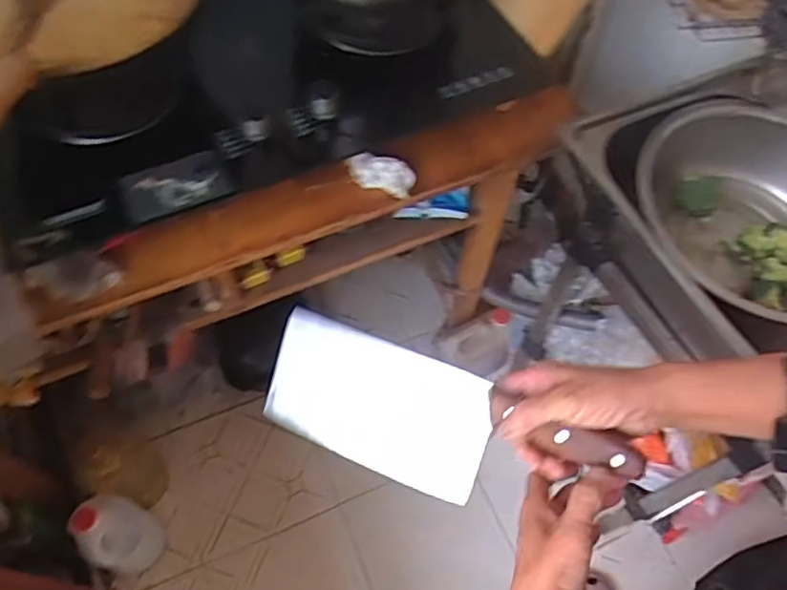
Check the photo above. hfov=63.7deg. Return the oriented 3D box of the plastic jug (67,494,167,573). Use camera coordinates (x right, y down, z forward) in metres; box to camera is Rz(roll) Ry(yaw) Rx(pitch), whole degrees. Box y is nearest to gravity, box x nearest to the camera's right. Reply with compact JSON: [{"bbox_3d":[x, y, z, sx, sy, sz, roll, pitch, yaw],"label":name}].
[{"bbox_3d":[-0.511,0.434,1.161,0.116,0.264,0.114,21,62,9],"label":"plastic jug"}]

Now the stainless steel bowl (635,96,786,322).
[{"bbox_3d":[0.517,-0.099,0.907,0.326,0.130,0.339,1,60,-2],"label":"stainless steel bowl"}]

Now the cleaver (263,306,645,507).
[{"bbox_3d":[0.025,0.110,0.534,0.318,0.016,0.110,20,96,28],"label":"cleaver"}]

